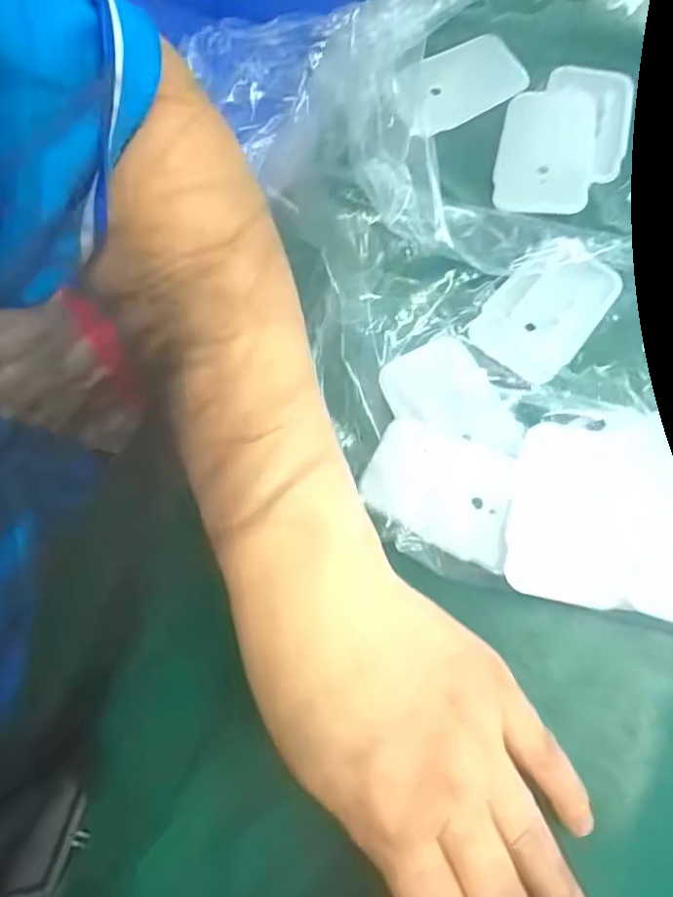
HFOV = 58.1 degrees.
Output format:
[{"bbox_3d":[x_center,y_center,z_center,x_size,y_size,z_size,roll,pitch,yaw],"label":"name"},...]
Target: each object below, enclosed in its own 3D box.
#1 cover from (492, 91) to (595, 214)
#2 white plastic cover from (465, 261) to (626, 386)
[{"bbox_3d":[0.103,-0.148,0.300,0.045,0.005,0.072,8,74,3],"label":"cover"},{"bbox_3d":[0.096,-0.064,0.277,0.043,0.011,0.063,39,78,11],"label":"white plastic cover"}]

